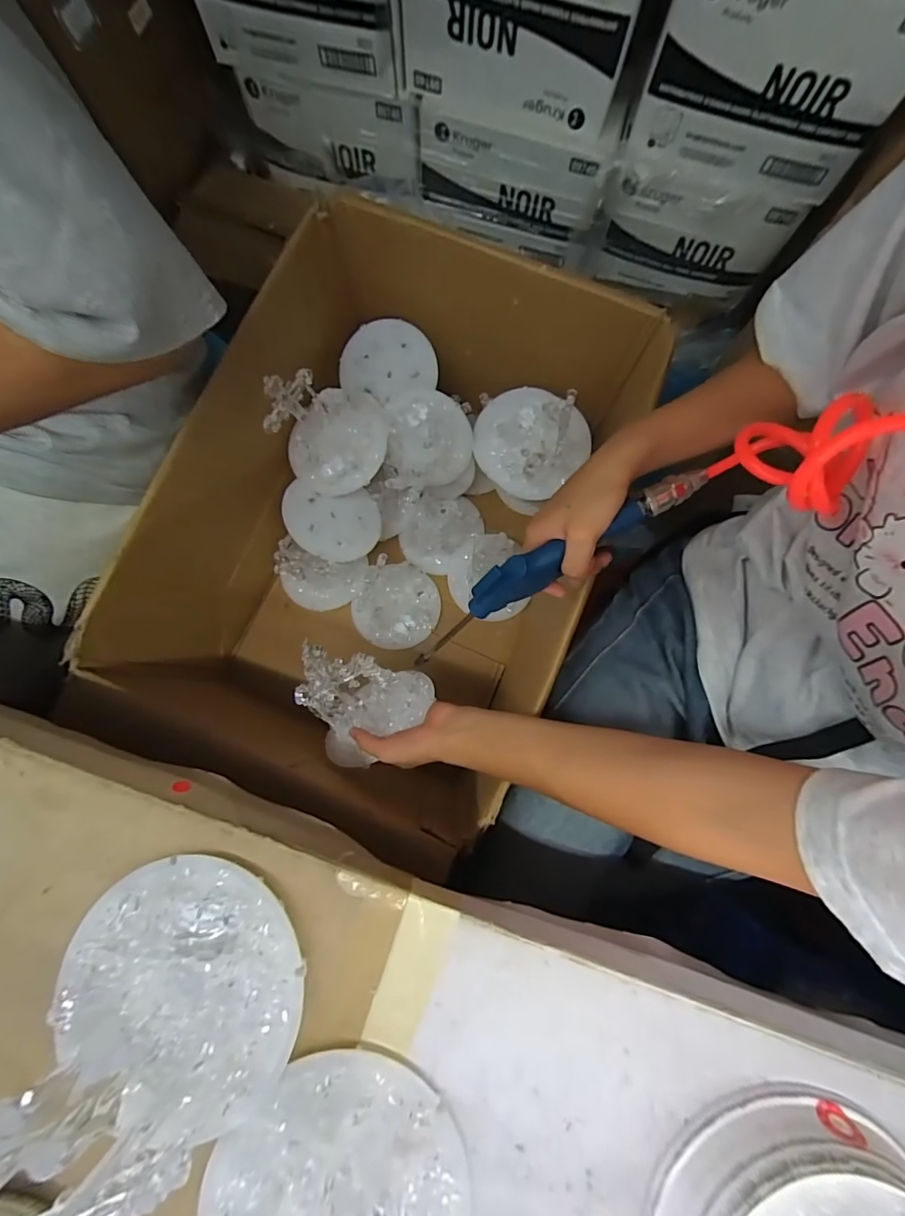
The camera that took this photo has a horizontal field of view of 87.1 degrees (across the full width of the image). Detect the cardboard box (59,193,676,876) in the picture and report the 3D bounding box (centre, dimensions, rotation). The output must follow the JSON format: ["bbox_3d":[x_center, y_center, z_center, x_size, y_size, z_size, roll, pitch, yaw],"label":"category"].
[{"bbox_3d":[-0.075,-0.101,0.591,0.450,0.294,0.559,27,79,5],"label":"cardboard box"}]

